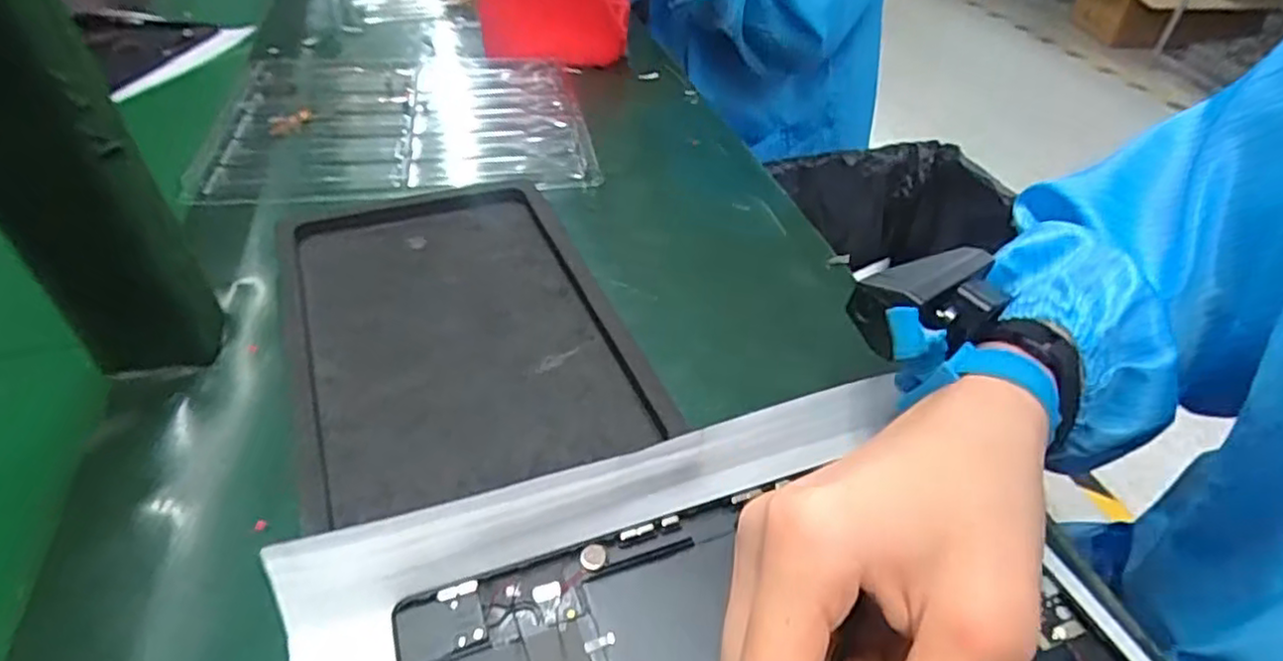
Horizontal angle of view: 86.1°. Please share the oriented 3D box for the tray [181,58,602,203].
[{"bbox_3d":[-0.185,-0.166,0.546,0.272,0.021,0.226,-5,42,-9],"label":"tray"}]

